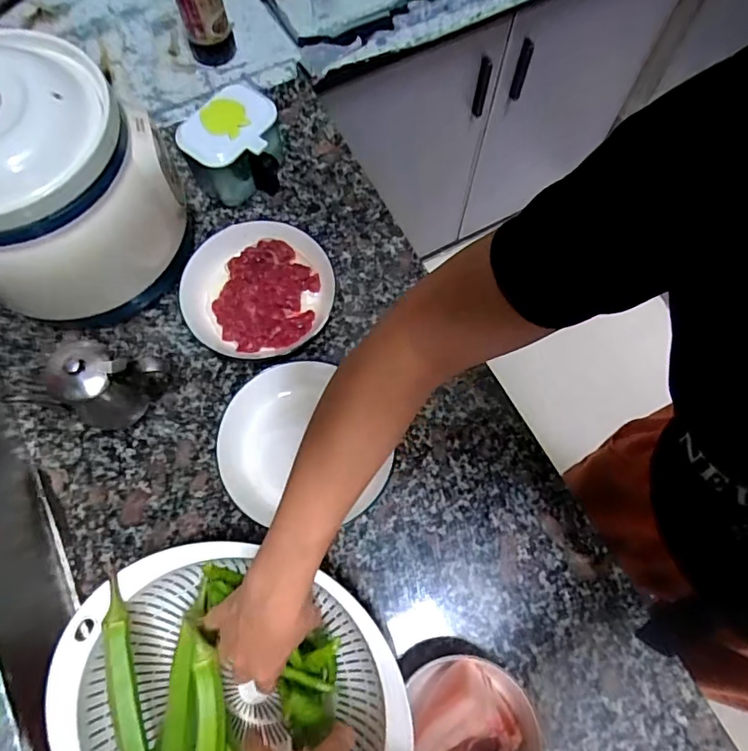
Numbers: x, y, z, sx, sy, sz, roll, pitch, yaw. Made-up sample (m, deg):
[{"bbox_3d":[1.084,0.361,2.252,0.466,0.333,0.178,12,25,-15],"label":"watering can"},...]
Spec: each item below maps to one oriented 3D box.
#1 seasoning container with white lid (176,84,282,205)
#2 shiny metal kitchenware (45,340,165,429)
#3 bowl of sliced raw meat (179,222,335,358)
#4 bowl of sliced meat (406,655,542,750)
[{"bbox_3d":[-0.168,-0.276,0.639,0.116,0.099,0.089,-20,72,-7],"label":"seasoning container with white lid"},{"bbox_3d":[-0.265,0.004,0.542,0.094,0.110,0.071,-32,74,-11],"label":"shiny metal kitchenware"},{"bbox_3d":[-0.133,-0.099,0.609,0.166,0.042,0.152,0,71,0],"label":"bowl of sliced raw meat"},{"bbox_3d":[0.085,0.305,0.451,0.108,0.082,0.117,0,71,0],"label":"bowl of sliced meat"}]

